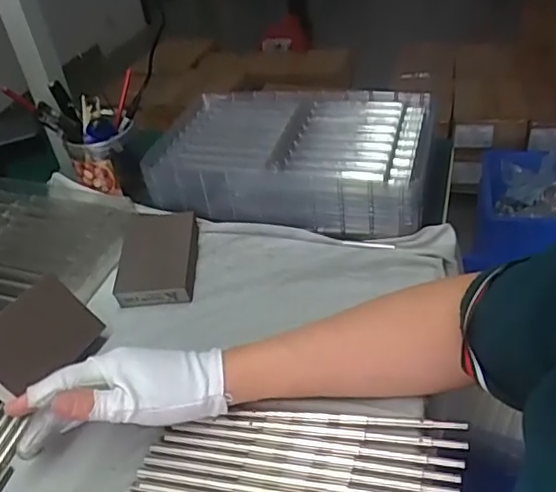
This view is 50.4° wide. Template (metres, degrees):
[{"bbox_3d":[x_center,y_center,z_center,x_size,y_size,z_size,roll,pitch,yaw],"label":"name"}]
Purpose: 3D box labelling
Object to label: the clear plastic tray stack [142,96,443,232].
[{"bbox_3d":[0.018,-0.091,0.645,0.295,0.092,0.177,3,40,15],"label":"clear plastic tray stack"}]

